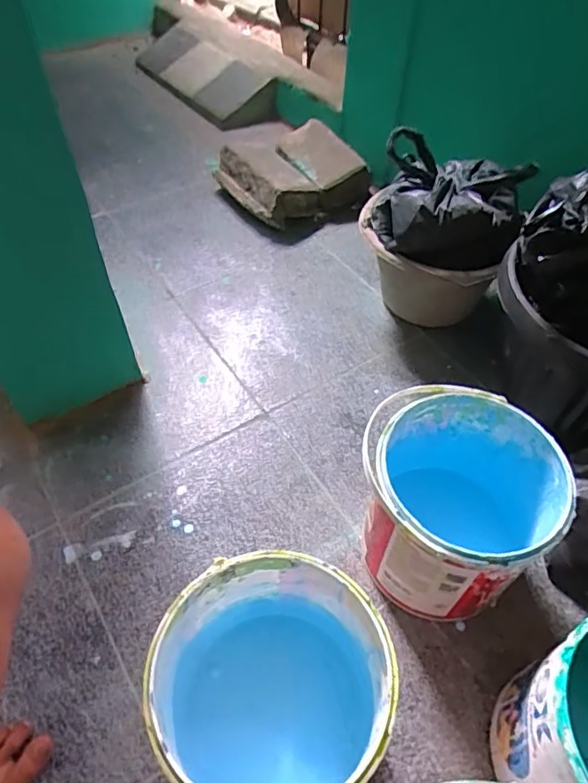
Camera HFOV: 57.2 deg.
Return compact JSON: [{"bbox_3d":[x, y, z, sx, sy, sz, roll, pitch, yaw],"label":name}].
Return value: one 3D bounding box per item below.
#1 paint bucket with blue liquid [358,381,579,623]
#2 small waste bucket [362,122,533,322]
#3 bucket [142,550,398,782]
[{"bbox_3d":[0.170,0.125,0.575,0.177,0.180,0.178,0,51,0],"label":"paint bucket with blue liquid"},{"bbox_3d":[0.219,-0.236,0.841,0.201,0.247,0.208,0,51,0],"label":"small waste bucket"},{"bbox_3d":[-0.016,0.263,0.468,0.181,0.184,0.179,0,51,0],"label":"bucket"}]

